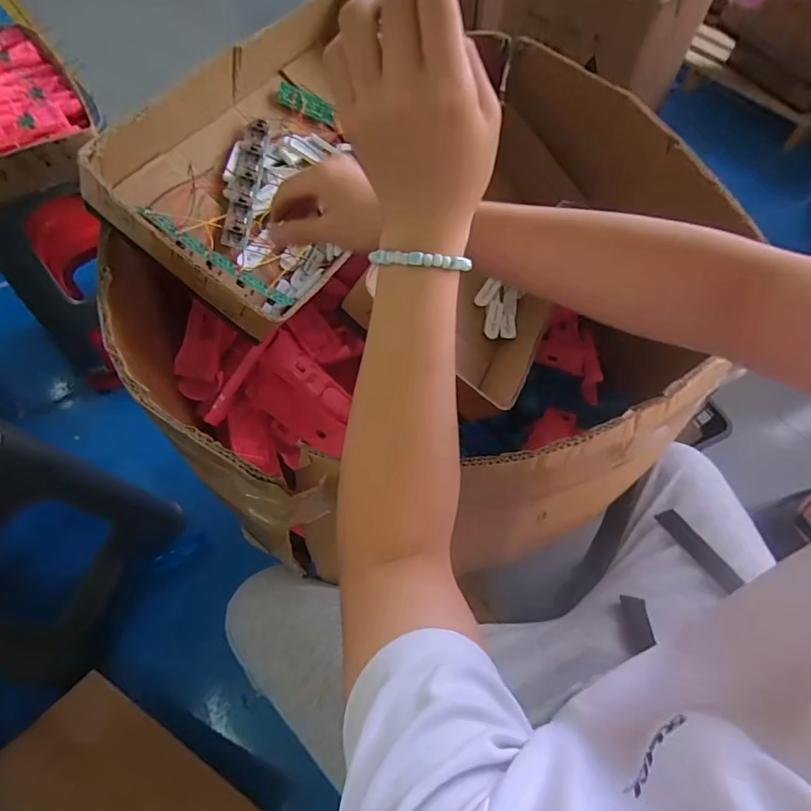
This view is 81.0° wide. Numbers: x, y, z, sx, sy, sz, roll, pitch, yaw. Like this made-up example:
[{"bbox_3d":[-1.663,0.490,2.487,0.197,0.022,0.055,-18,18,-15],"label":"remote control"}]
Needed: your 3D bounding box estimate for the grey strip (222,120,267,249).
[{"bbox_3d":[-0.186,-0.258,0.547,0.027,0.013,0.173,3,72,1],"label":"grey strip"}]

